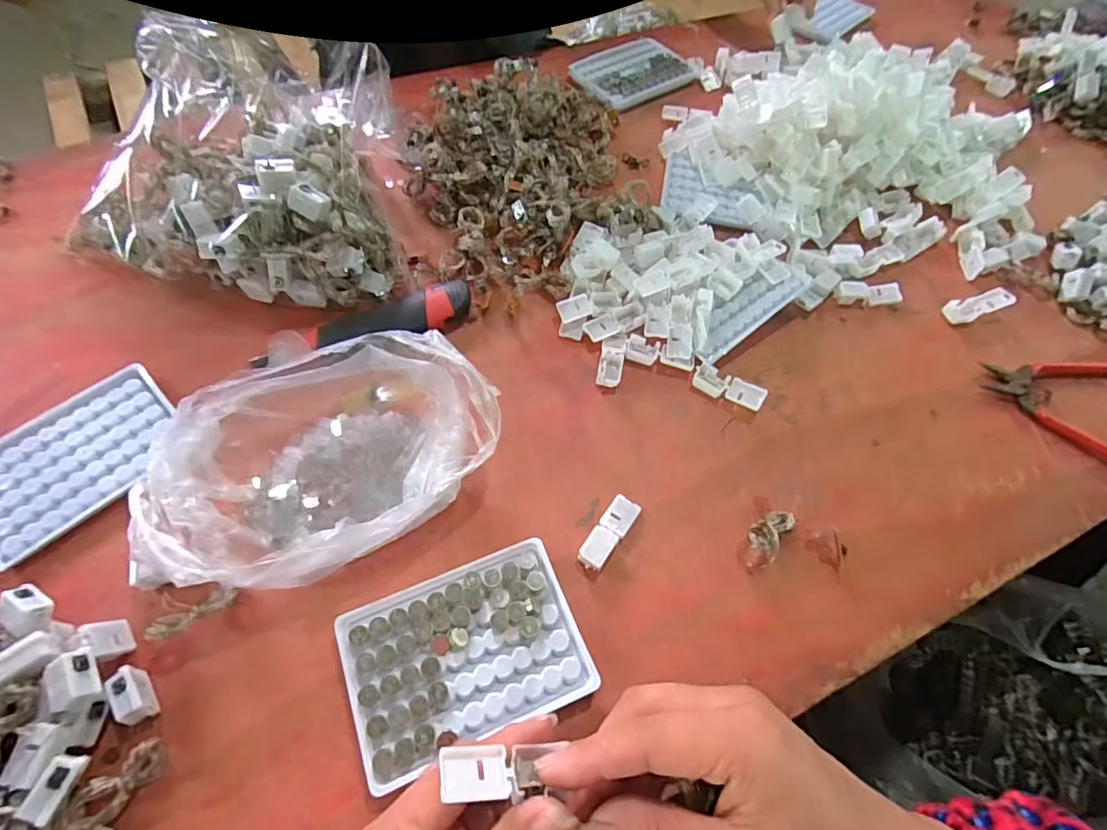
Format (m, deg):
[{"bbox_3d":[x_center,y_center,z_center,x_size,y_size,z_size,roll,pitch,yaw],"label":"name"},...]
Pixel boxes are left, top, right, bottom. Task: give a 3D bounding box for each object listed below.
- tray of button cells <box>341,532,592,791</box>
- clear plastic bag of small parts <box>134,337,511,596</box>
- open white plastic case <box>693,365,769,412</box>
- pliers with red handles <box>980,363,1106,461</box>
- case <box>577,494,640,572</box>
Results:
[{"bbox_3d":[-0.050,0.136,0.312,0.128,0.018,0.093,-19,63,-13],"label":"tray of button cells"},{"bbox_3d":[-0.143,0.027,0.351,0.215,0.059,0.136,-22,62,-15],"label":"clear plastic bag of small parts"},{"bbox_3d":[0.137,-0.021,0.423,0.056,0.013,0.019,30,63,13],"label":"open white plastic case"},{"bbox_3d":[0.413,-0.008,0.426,0.129,0.018,0.115,19,61,8],"label":"pliers with red handles"},{"bbox_3d":[0.038,0.078,0.360,0.019,0.013,0.055,31,64,14],"label":"case"}]

